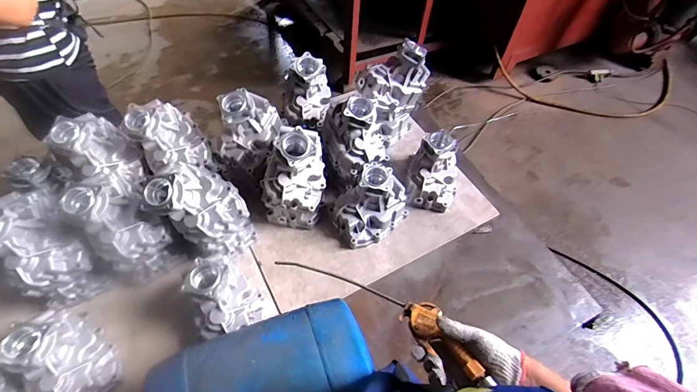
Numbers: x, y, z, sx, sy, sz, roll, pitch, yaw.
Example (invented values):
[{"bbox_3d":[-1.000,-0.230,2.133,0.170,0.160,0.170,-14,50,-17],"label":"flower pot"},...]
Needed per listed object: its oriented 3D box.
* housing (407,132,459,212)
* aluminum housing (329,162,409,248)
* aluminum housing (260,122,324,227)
[{"bbox_3d":[0.293,-0.079,1.231,0.179,0.188,0.171,11,55,4],"label":"housing"},{"bbox_3d":[0.068,0.025,1.158,0.171,0.196,0.223,40,62,22],"label":"aluminum housing"},{"bbox_3d":[-0.160,-0.054,1.102,0.175,0.314,0.171,1,55,-2],"label":"aluminum housing"}]

